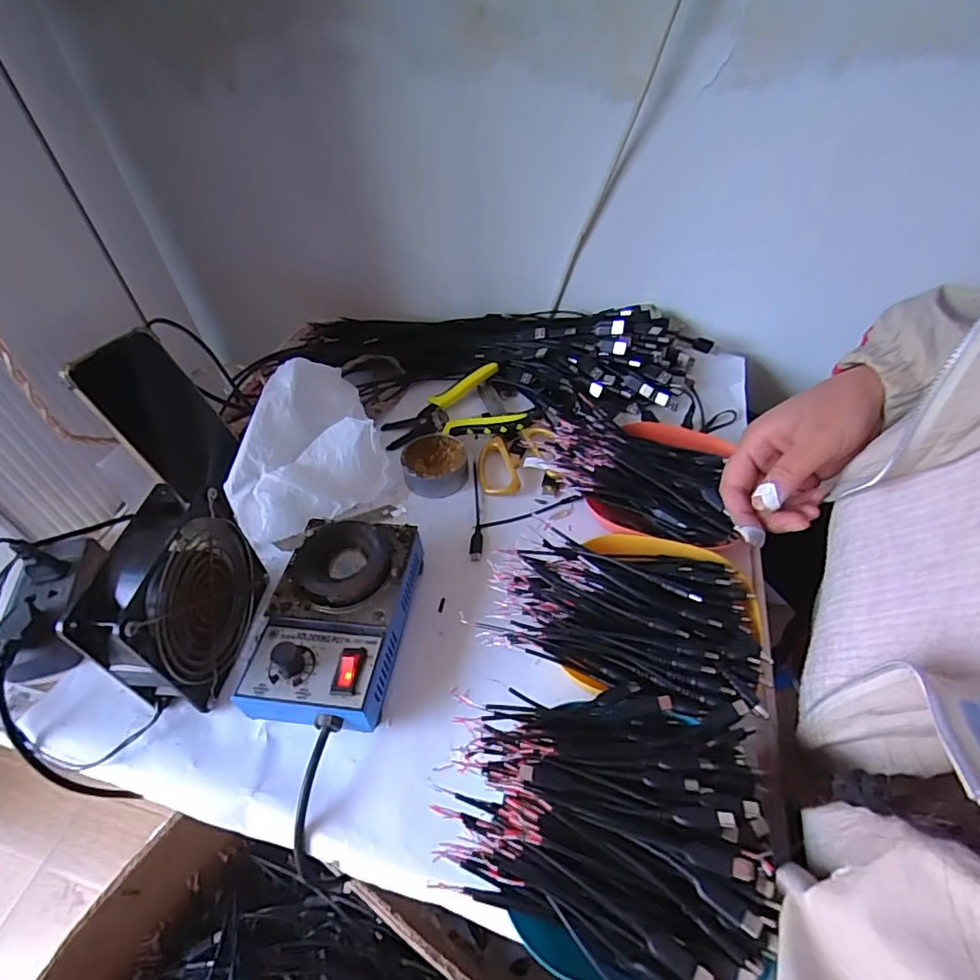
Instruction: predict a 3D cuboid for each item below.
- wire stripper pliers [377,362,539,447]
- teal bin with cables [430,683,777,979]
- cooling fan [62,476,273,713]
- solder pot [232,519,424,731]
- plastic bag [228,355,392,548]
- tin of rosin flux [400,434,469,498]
[{"bbox_3d":[-0.037,-0.091,0.581,0.159,0.020,0.103,-9,47,-5],"label":"wire stripper pliers"},{"bbox_3d":[0.061,0.181,0.303,0.176,0.054,0.148,14,48,17],"label":"teal bin with cables"},{"bbox_3d":[-0.217,0.077,0.375,0.046,0.109,0.119,3,47,6],"label":"cooling fan"},{"bbox_3d":[-0.112,0.089,0.398,0.099,0.060,0.155,3,47,6],"label":"solder pot"},{"bbox_3d":[-0.175,-0.041,0.499,0.144,0.052,0.152,-22,86,-21],"label":"plastic bag"},{"bbox_3d":[-0.054,-0.027,0.529,0.061,0.026,0.066,-2,47,2],"label":"tin of rosin flux"}]

